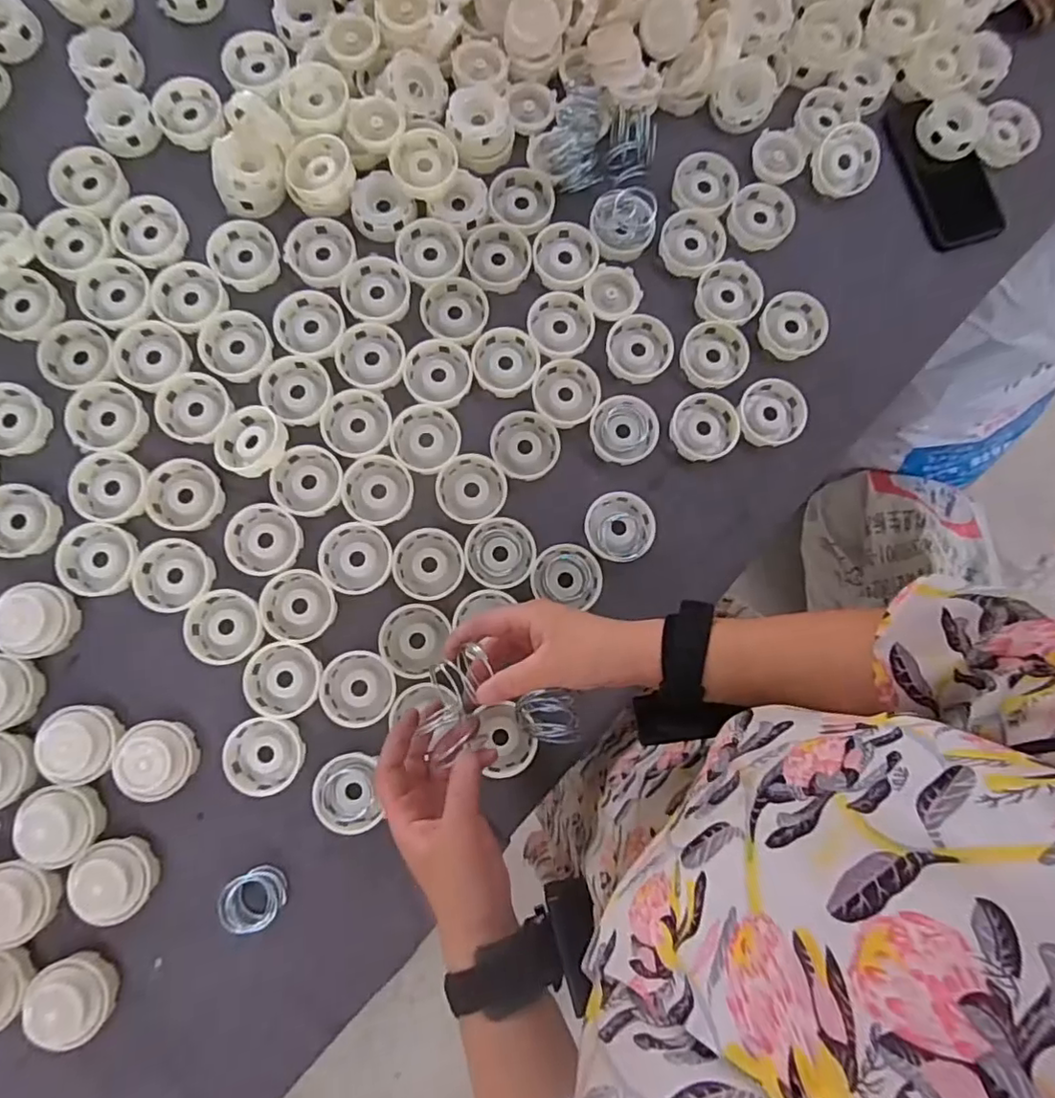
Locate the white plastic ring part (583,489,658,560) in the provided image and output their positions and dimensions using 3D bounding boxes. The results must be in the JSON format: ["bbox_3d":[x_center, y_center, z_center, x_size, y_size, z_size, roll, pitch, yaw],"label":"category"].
[{"bbox_3d":[0.084,-0.021,0.538,0.062,0.021,0.063,1,83,-4],"label":"white plastic ring part"}]

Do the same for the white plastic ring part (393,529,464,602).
[{"bbox_3d":[-0.088,0.013,0.538,0.062,0.013,0.062,0,83,-4],"label":"white plastic ring part"}]

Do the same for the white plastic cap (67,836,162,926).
[{"bbox_3d":[-0.333,0.266,0.482,0.055,0.036,0.061,-18,84,-5],"label":"white plastic cap"}]

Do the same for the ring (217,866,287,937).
[{"bbox_3d":[-0.222,0.282,0.485,0.042,0.035,0.041,1,83,-4],"label":"ring"}]

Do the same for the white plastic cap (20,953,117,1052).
[{"bbox_3d":[-0.359,0.356,0.473,0.057,0.037,0.064,-39,87,-6],"label":"white plastic cap"}]

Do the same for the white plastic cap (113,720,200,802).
[{"bbox_3d":[-0.307,0.174,0.490,0.056,0.037,0.060,1,83,-4],"label":"white plastic cap"}]

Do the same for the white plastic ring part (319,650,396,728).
[{"bbox_3d":[-0.146,0.120,0.518,0.061,0.012,0.063,1,83,-4],"label":"white plastic ring part"}]

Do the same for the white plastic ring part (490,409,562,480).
[{"bbox_3d":[-0.002,-0.095,0.550,0.060,0.012,0.064,1,83,-4],"label":"white plastic ring part"}]

